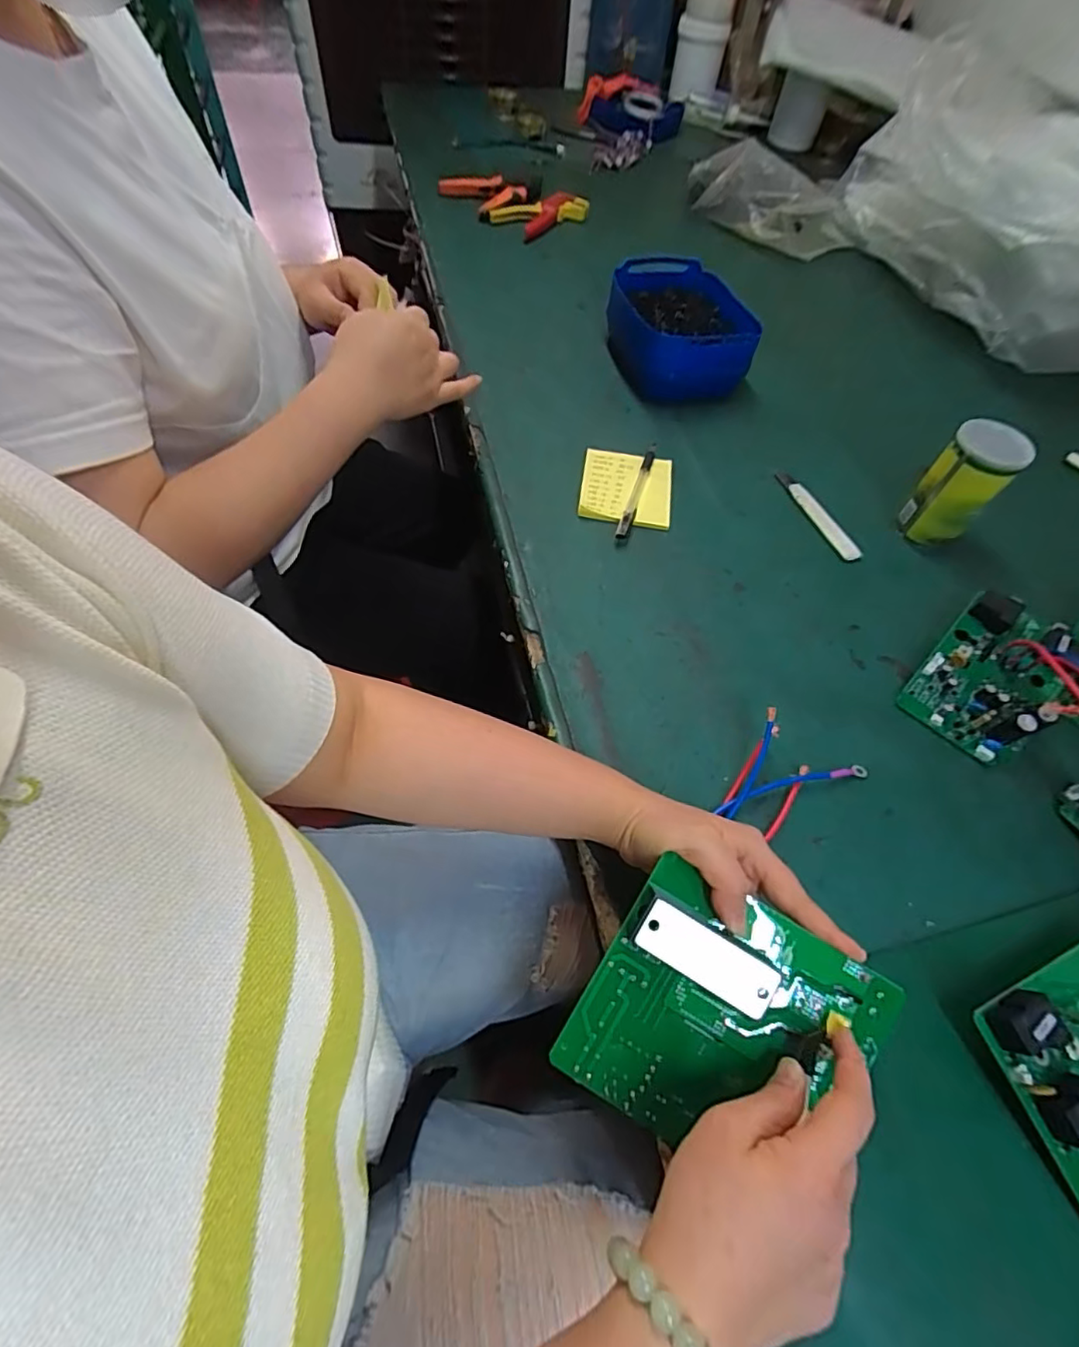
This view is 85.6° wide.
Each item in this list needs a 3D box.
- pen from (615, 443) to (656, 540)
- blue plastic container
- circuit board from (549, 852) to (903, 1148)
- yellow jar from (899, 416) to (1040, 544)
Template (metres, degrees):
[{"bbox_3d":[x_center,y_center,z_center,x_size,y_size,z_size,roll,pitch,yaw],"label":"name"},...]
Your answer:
[{"bbox_3d":[0.105,-0.195,0.628,0.013,0.016,0.143,18,58,7],"label":"pen"},{"bbox_3d":[0.180,-0.450,0.756,0.165,0.084,0.193,-2,57,-6],"label":"blue plastic container"},{"bbox_3d":[0.105,0.201,0.326,0.155,0.023,0.136,30,84,4],"label":"circuit board"},{"bbox_3d":[0.417,-0.185,0.581,0.064,0.110,0.056,37,62,18],"label":"yellow jar"}]

